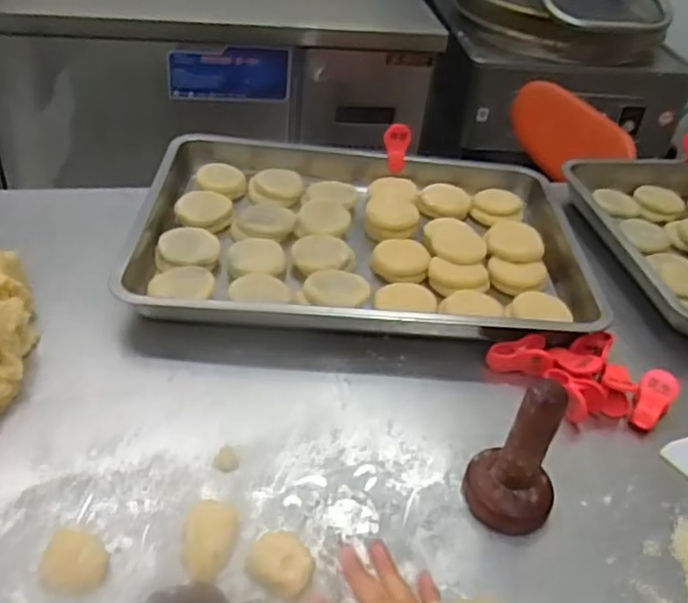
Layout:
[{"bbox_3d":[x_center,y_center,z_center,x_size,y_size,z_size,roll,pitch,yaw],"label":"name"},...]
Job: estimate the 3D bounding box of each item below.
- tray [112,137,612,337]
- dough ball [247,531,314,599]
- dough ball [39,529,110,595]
[{"bbox_3d":[0.018,-0.091,0.784,0.482,0.039,0.370,4,40,-3],"label":"tray"},{"bbox_3d":[-0.042,0.181,0.468,0.044,0.017,0.047,4,40,-3],"label":"dough ball"},{"bbox_3d":[-0.182,0.177,0.452,0.041,0.020,0.035,3,40,-4],"label":"dough ball"}]

